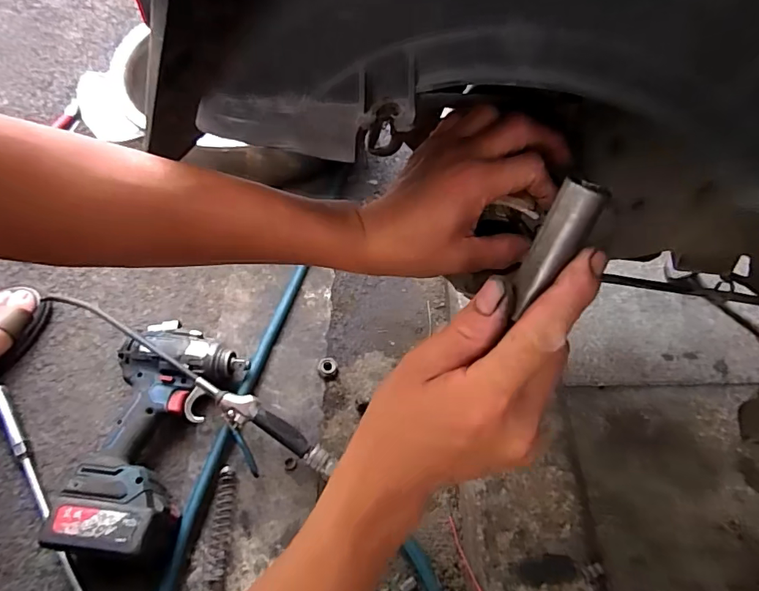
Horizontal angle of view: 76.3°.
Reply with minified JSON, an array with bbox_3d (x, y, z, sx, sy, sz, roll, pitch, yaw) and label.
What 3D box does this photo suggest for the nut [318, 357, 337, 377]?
[{"bbox_3d":[-0.069,0.093,0.633,0.024,0.008,0.025,0,58,0],"label":"nut"}]

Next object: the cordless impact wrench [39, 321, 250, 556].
[{"bbox_3d":[-0.267,0.149,0.556,0.153,0.074,0.267,13,59,11],"label":"cordless impact wrench"}]

